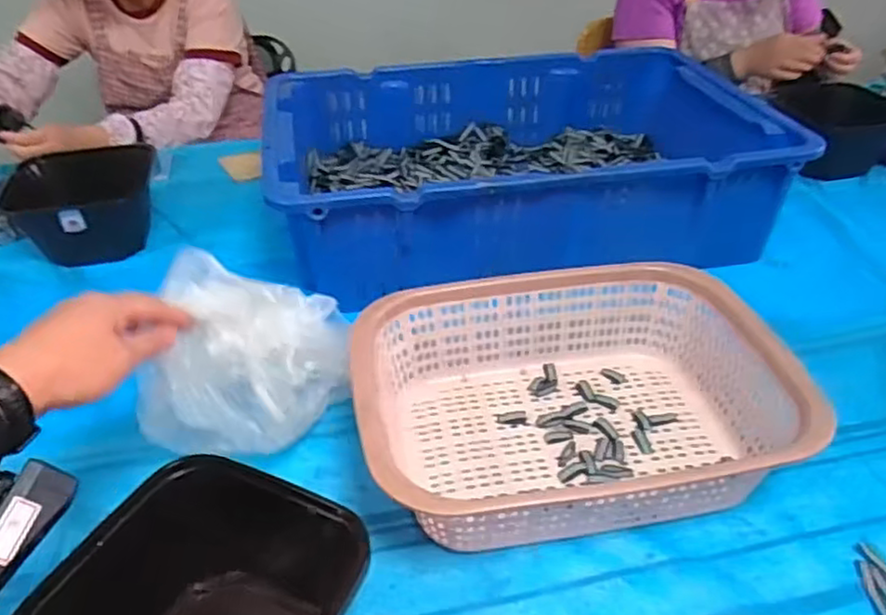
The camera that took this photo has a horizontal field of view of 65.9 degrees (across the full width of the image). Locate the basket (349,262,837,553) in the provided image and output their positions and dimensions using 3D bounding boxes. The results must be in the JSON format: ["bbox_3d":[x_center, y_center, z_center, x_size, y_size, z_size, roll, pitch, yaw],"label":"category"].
[{"bbox_3d":[0.110,0.085,0.612,0.352,0.113,0.253,-8,37,-7],"label":"basket"}]

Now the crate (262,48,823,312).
[{"bbox_3d":[0.097,-0.199,0.942,0.630,0.162,0.425,-8,37,-7],"label":"crate"}]

